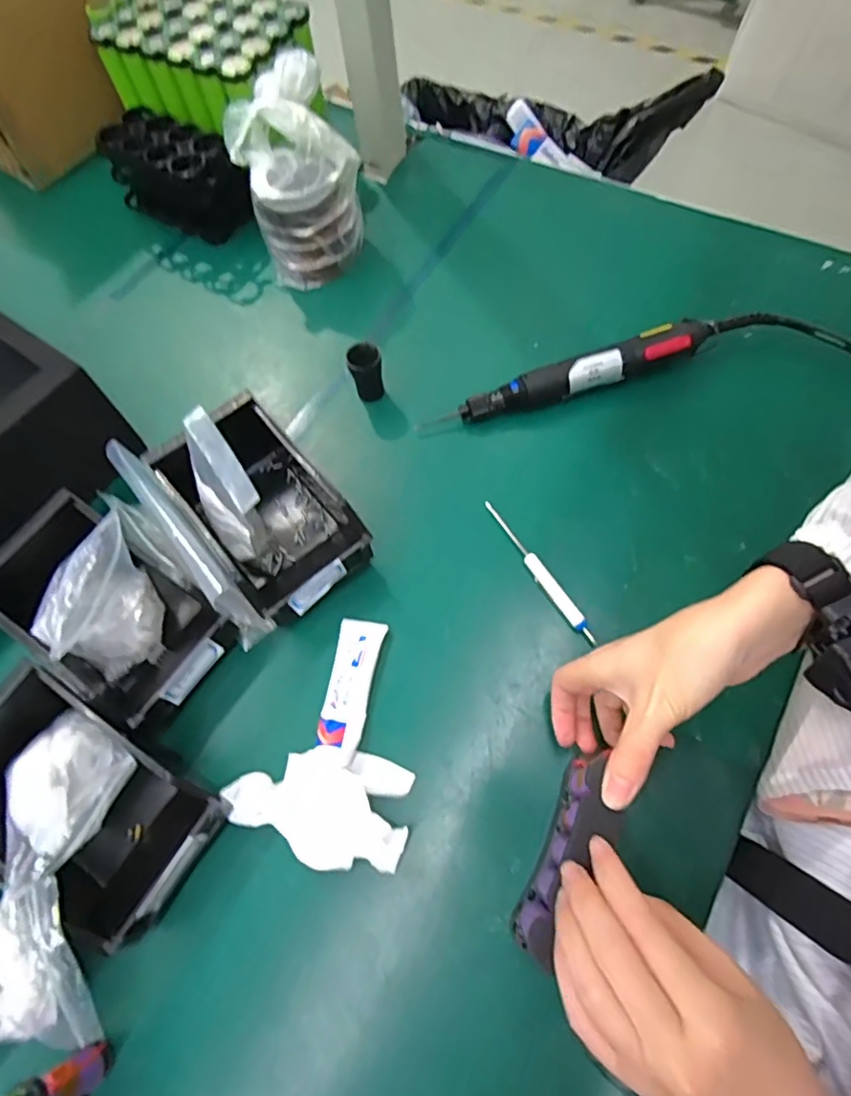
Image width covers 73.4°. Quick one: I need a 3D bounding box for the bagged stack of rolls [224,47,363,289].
[{"bbox_3d":[-0.128,-0.377,0.592,0.115,0.156,0.124,-13,67,-3],"label":"bagged stack of rolls"}]

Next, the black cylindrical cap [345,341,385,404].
[{"bbox_3d":[-0.056,-0.167,0.544,0.029,0.057,0.024,-8,66,-1],"label":"black cylindrical cap"}]

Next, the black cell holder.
[{"bbox_3d":[-0.283,-0.416,0.648,0.151,0.098,0.079,35,73,16],"label":"black cell holder"}]

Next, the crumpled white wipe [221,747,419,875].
[{"bbox_3d":[-0.076,0.179,0.403,0.127,0.027,0.073,6,67,6],"label":"crumpled white wipe"}]

